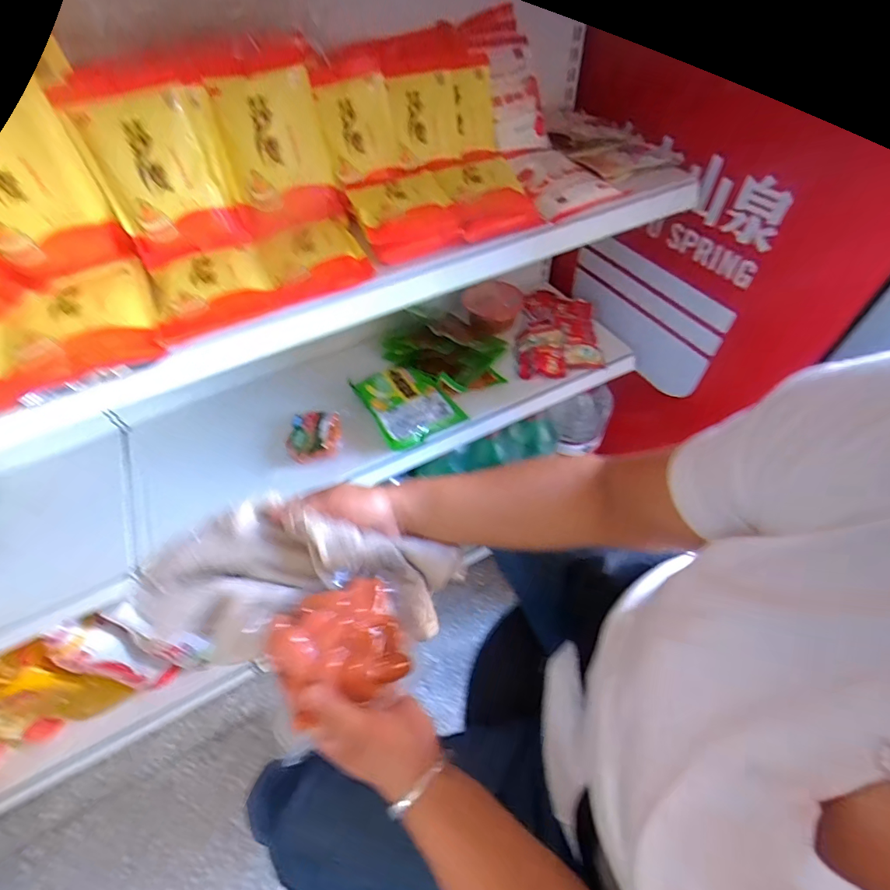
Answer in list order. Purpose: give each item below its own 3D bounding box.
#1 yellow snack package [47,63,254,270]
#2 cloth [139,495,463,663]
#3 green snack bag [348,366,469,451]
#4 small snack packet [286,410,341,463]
[{"bbox_3d":[-0.302,-0.303,0.476,0.138,0.168,0.026,-26,29,-15],"label":"yellow snack package"},{"bbox_3d":[-0.109,0.107,0.362,0.253,0.072,0.115,4,51,-17],"label":"cloth"},{"bbox_3d":[-0.067,-0.074,0.750,0.134,0.031,0.159,-30,57,-18],"label":"green snack bag"},{"bbox_3d":[-0.214,-0.017,0.707,0.086,0.018,0.098,-2,53,2],"label":"small snack packet"}]

